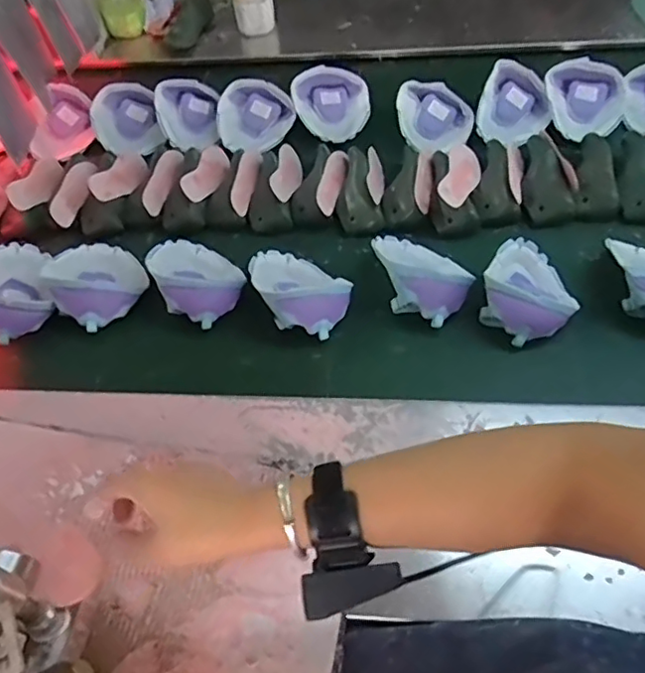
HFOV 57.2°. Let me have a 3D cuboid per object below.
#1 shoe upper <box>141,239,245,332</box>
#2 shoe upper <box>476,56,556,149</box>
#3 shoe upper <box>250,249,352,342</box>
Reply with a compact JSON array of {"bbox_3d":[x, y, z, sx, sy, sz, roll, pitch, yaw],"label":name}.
[{"bbox_3d":[-0.182,-0.091,0.847,0.114,0.058,0.164,-27,59,-14],"label":"shoe upper"},{"bbox_3d":[0.332,-0.392,1.028,0.119,0.076,0.153,20,60,15],"label":"shoe upper"},{"bbox_3d":[-0.034,-0.073,0.816,0.158,0.064,0.123,39,66,24],"label":"shoe upper"}]

